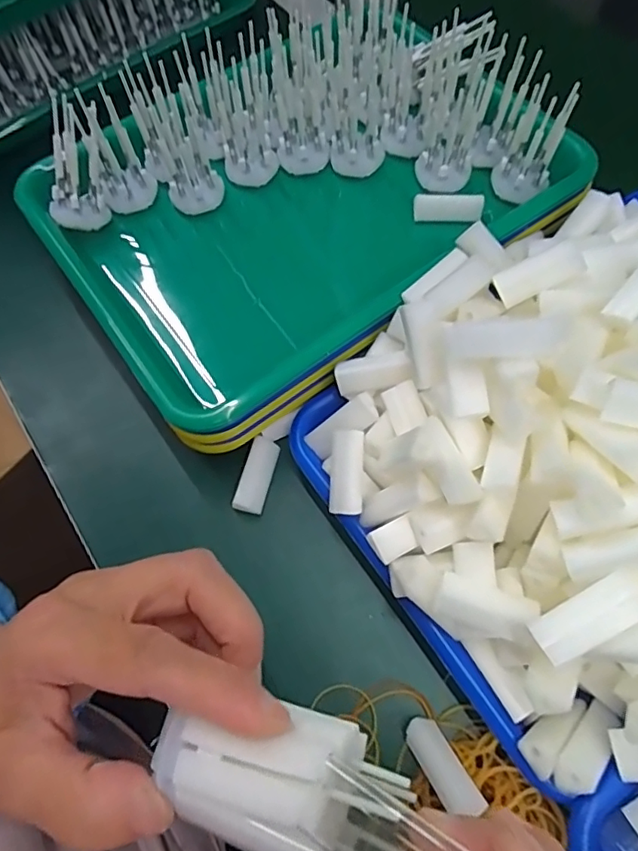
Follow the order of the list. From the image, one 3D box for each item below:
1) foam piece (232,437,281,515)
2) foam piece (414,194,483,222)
[{"bbox_3d":[-0.038,0.031,0.343,0.015,0.018,0.047,13,67,9],"label":"foam piece"},{"bbox_3d":[0.088,-0.148,0.378,0.046,0.014,0.011,3,66,5],"label":"foam piece"}]

